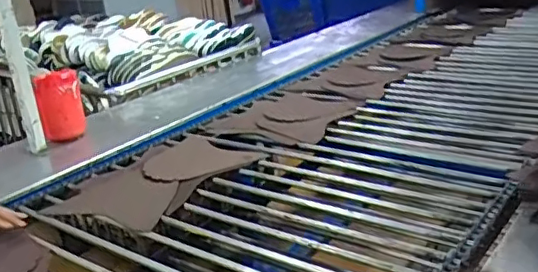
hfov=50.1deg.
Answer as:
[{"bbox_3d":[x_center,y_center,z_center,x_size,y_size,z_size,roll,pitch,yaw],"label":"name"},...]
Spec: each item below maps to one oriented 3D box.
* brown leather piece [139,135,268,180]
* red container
[{"bbox_3d":[-0.179,0.051,1.305,0.274,0.010,0.214,14,28,41],"label":"brown leather piece"},{"bbox_3d":[-0.533,-0.074,1.483,0.102,0.179,0.089,-11,21,-16],"label":"red container"}]

